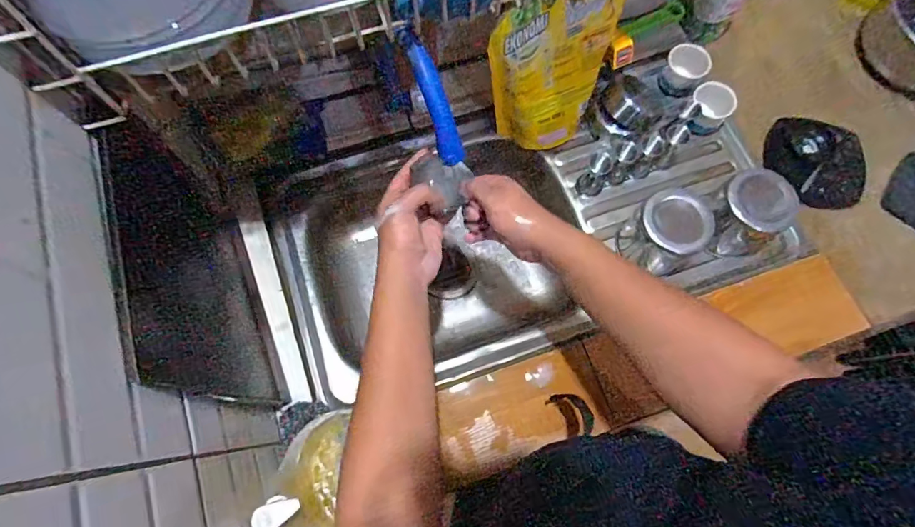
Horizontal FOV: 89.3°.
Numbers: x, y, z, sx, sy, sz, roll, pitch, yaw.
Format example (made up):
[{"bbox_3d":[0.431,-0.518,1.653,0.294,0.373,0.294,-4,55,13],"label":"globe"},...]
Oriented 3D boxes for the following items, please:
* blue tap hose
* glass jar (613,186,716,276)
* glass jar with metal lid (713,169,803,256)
[{"bbox_3d":[-0.024,-0.159,0.443,0.023,0.017,0.130,-23,105,-8],"label":"blue tap hose"},{"bbox_3d":[0.292,-0.041,0.655,0.084,0.109,0.096,-36,75,-12],"label":"glass jar"},{"bbox_3d":[0.411,-0.063,0.673,0.085,0.134,0.099,-31,74,-10],"label":"glass jar with metal lid"}]

